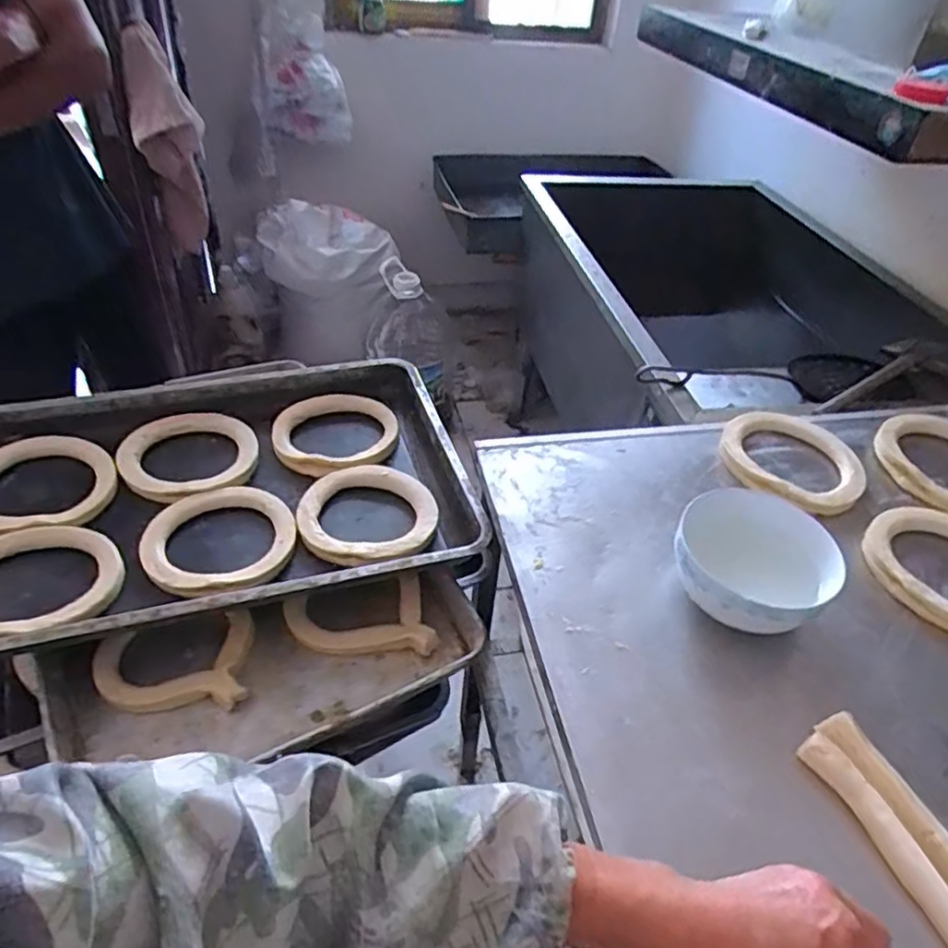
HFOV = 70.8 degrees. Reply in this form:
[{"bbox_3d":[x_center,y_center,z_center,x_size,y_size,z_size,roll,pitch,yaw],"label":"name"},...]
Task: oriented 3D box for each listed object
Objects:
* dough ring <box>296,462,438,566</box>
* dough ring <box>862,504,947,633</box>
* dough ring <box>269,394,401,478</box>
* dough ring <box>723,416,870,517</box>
[{"bbox_3d":[-0.134,0.045,0.830,0.162,0.027,0.193,-8,42,-15],"label":"dough ring"},{"bbox_3d":[0.534,0.094,0.735,0.199,0.023,0.166,-25,48,-31],"label":"dough ring"},{"bbox_3d":[-0.198,-0.059,0.957,0.173,0.029,0.169,3,41,-2],"label":"dough ring"},{"bbox_3d":[0.413,-0.018,0.847,0.182,0.020,0.180,3,40,-3],"label":"dough ring"}]

